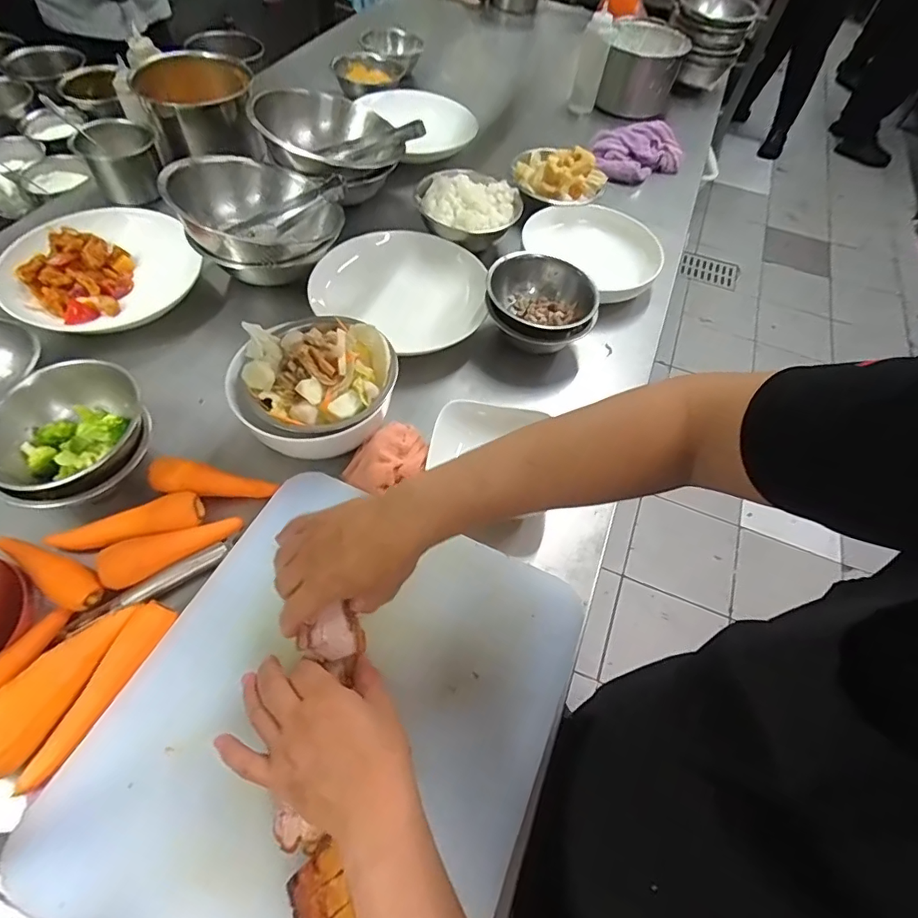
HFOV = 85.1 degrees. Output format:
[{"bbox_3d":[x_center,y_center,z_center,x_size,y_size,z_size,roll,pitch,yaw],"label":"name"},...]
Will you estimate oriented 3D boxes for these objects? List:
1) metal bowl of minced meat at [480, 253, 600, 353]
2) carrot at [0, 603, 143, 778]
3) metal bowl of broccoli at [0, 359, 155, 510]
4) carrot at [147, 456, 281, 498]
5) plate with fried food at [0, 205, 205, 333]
[{"bbox_3d":[0.111,-0.210,0.700,0.152,0.069,0.142,2,57,-3],"label":"metal bowl of minced meat"},{"bbox_3d":[-0.339,0.184,0.418,0.036,0.041,0.144,22,58,10],"label":"carrot"},{"bbox_3d":[-0.405,-0.027,0.525,0.124,0.082,0.153,38,62,19],"label":"metal bowl of broccoli"},{"bbox_3d":[-0.270,0.024,0.548,0.127,0.034,0.031,6,57,0],"label":"carrot"},{"bbox_3d":[-0.506,-0.271,0.699,0.237,0.052,0.205,-36,66,-24],"label":"plate with fried food"}]

